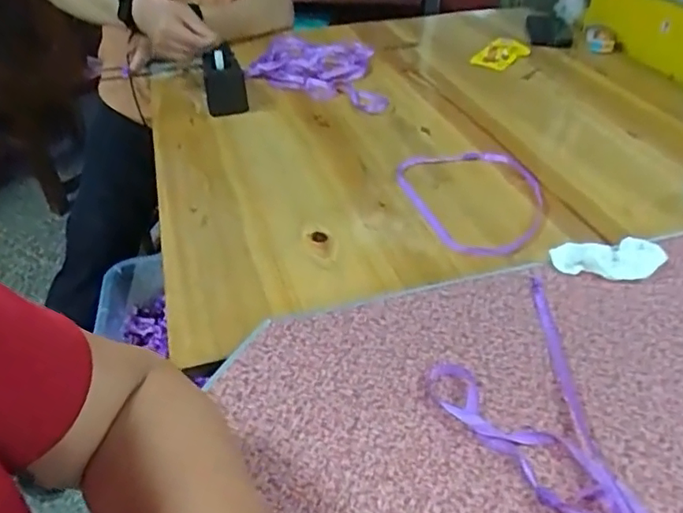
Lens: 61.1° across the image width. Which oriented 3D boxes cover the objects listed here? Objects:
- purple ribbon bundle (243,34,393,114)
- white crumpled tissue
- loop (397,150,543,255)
[{"bbox_3d":[-0.028,-0.338,1.046,0.324,0.029,0.209,20,44,25],"label":"purple ribbon bundle"},{"bbox_3d":[0.252,0.000,0.553,0.096,0.022,0.040,7,40,11],"label":"white crumpled tissue"},{"bbox_3d":[0.177,-0.076,0.706,0.164,0.016,0.215,-15,40,-16],"label":"loop"}]

